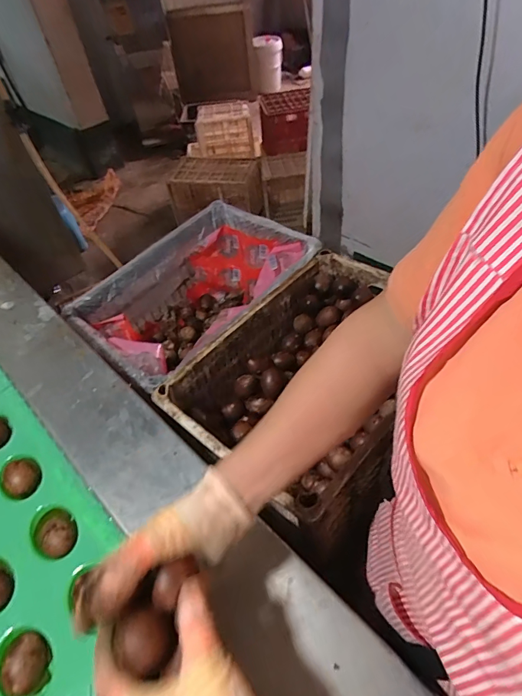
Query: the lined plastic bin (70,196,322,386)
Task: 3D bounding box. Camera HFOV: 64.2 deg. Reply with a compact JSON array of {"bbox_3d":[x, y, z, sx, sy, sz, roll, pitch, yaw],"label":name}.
[{"bbox_3d":[-0.126,-0.081,0.867,0.290,0.202,0.425,33,60,30],"label":"lined plastic bin"}]

